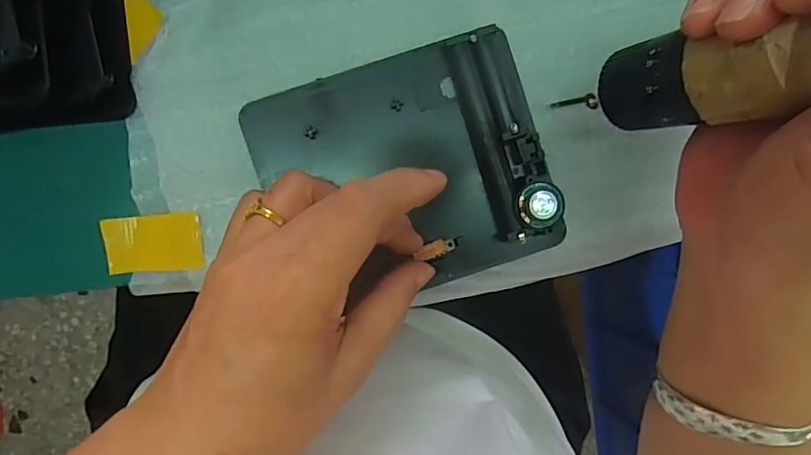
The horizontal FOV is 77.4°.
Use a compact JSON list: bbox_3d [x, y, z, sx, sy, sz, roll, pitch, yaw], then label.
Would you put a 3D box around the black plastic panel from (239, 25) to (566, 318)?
[{"bbox_3d":[0.000,-0.026,0.236,0.130,0.021,0.107,-18,92,-2],"label":"black plastic panel"}]

